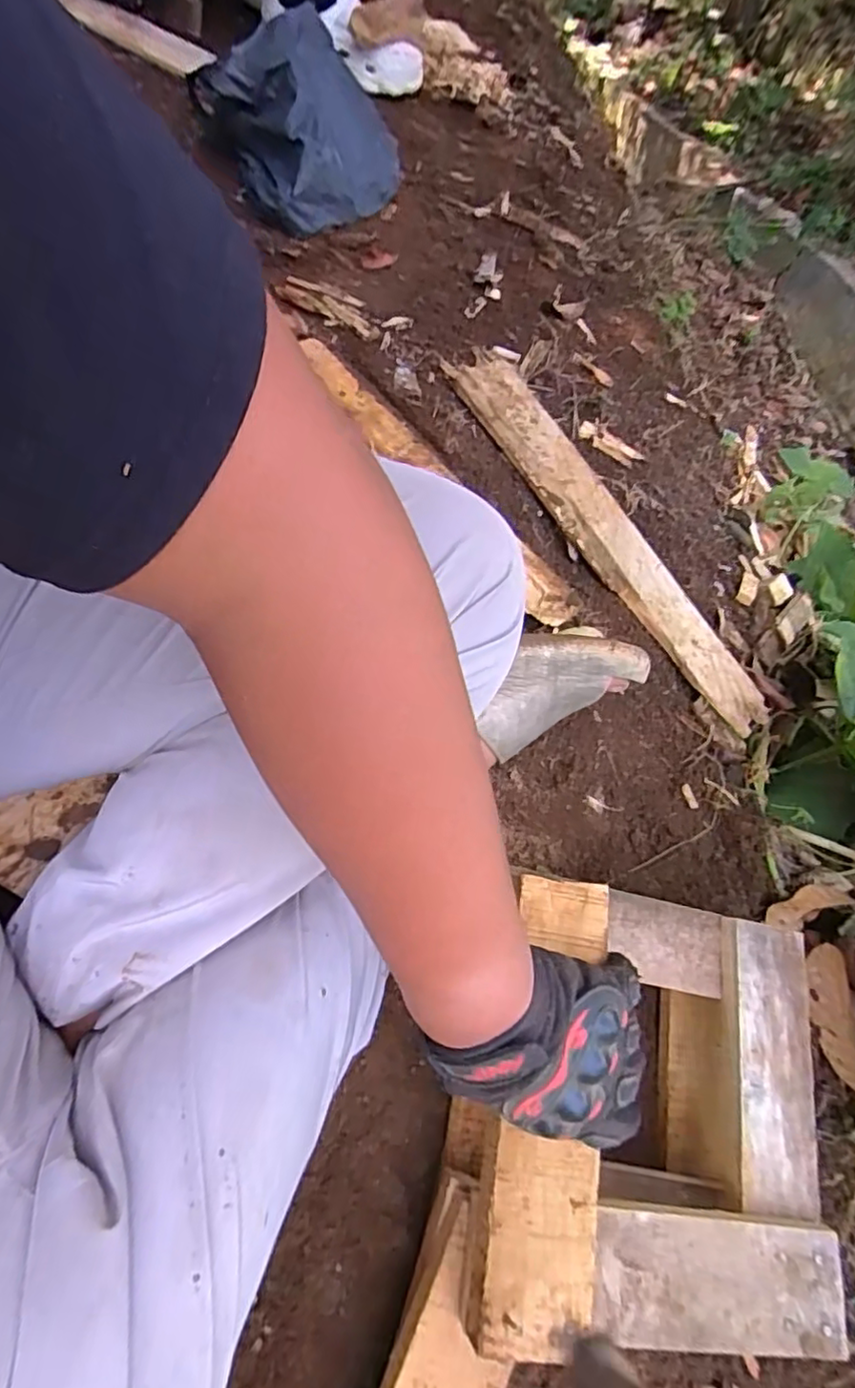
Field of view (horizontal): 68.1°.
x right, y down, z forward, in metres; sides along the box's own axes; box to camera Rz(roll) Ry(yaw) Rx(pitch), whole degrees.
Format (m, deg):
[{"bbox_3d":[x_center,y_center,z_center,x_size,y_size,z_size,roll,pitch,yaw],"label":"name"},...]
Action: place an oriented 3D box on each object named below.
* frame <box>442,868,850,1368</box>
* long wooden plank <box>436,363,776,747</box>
[{"bbox_3d":[0.144,0.274,0.436,0.240,0.097,0.248,20,56,-14],"label":"frame"},{"bbox_3d":[0.204,-0.193,0.740,0.090,0.020,0.547,-27,79,-23],"label":"long wooden plank"}]

